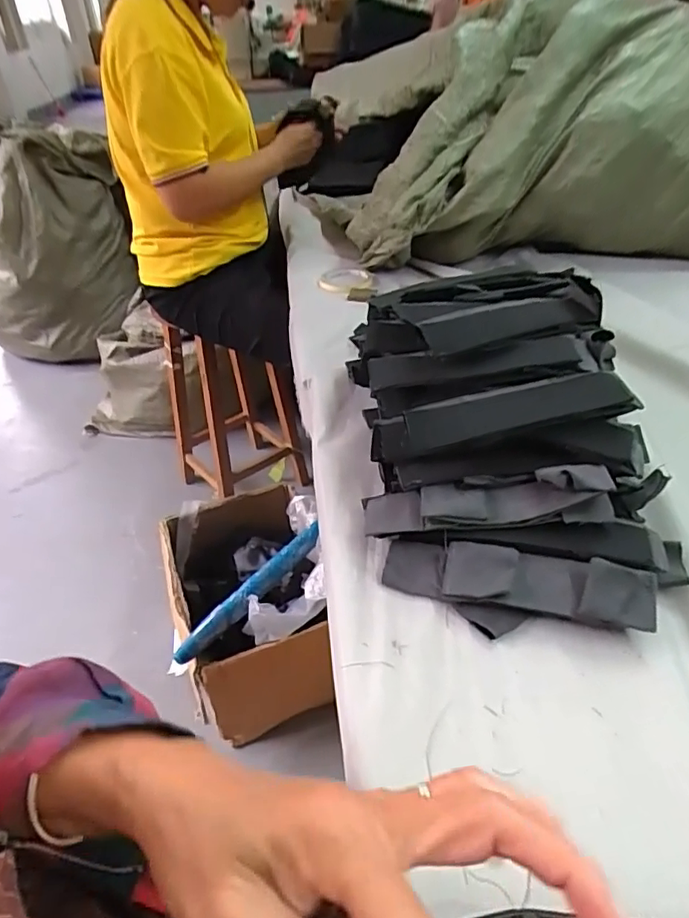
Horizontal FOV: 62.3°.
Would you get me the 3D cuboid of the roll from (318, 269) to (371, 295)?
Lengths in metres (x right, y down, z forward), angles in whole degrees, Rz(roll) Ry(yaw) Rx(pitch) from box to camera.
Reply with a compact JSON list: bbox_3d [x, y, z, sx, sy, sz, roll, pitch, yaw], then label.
[{"bbox_3d":[0.005,-0.313,0.998,0.084,0.016,0.096,12,41,17],"label":"roll"}]

